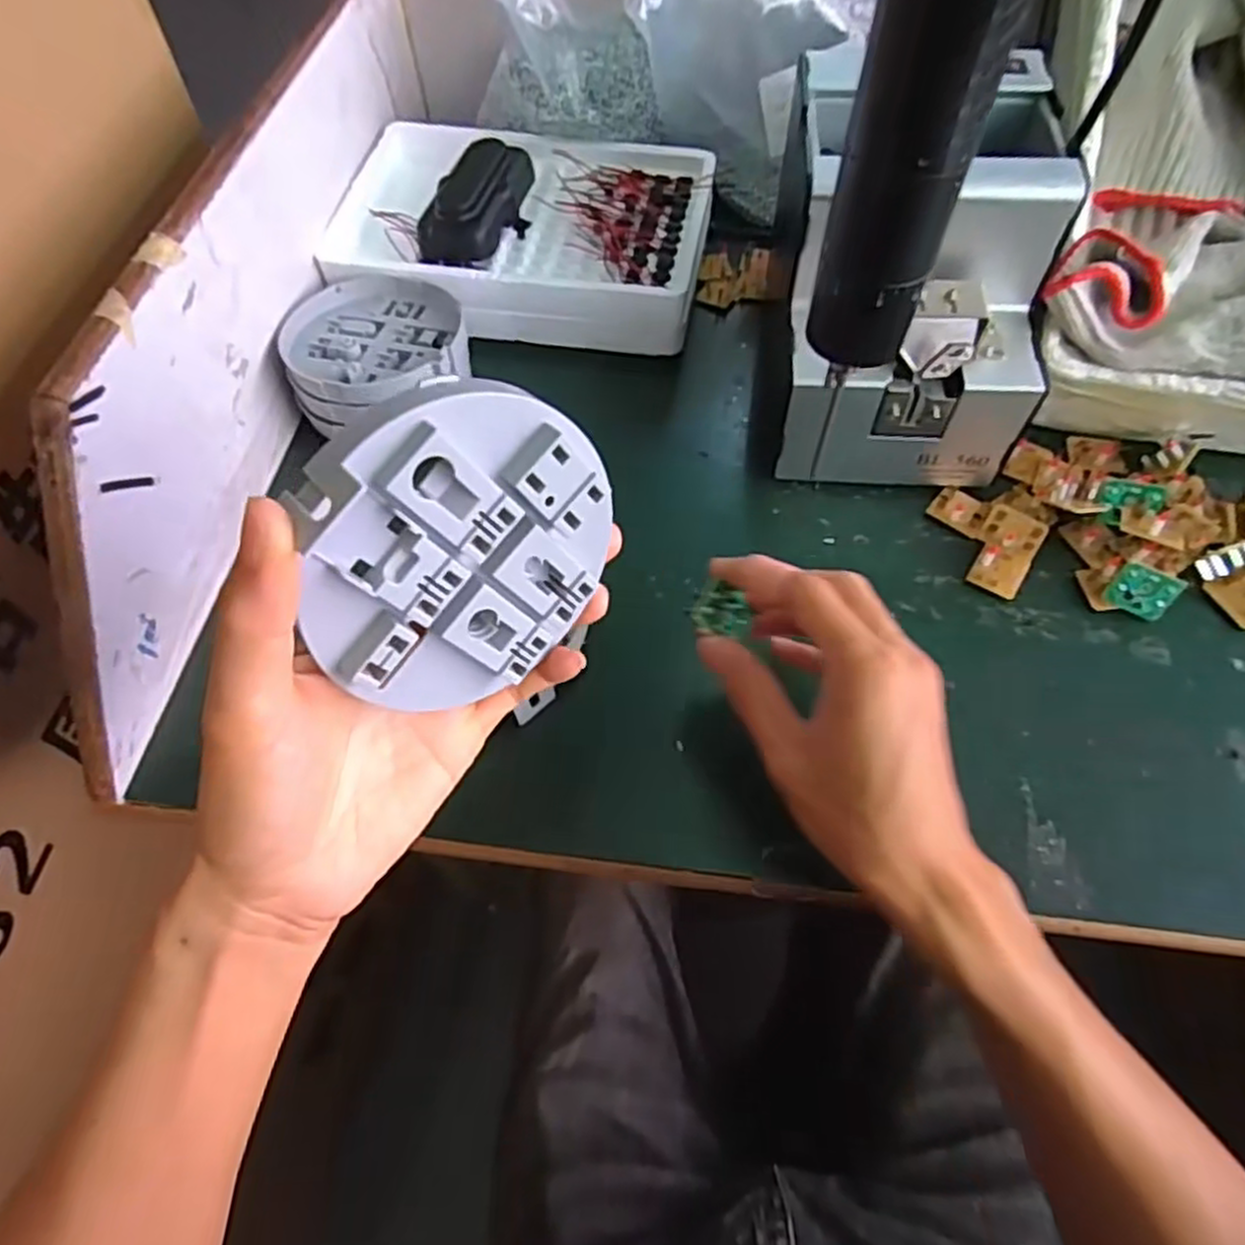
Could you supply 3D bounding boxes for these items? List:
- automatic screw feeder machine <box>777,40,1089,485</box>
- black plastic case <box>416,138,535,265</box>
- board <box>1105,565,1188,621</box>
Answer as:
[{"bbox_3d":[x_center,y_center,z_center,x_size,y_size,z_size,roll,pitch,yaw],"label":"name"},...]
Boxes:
[{"bbox_3d":[0.154,-0.185,0.415,0.123,0.140,0.167,5,60,5],"label":"automatic screw feeder machine"},{"bbox_3d":[-0.091,-0.277,0.503,0.053,0.032,0.102,13,61,9],"label":"black plastic case"},{"bbox_3d":[0.264,-0.016,0.387,0.028,0.025,0.004,32,27,16],"label":"board"}]

